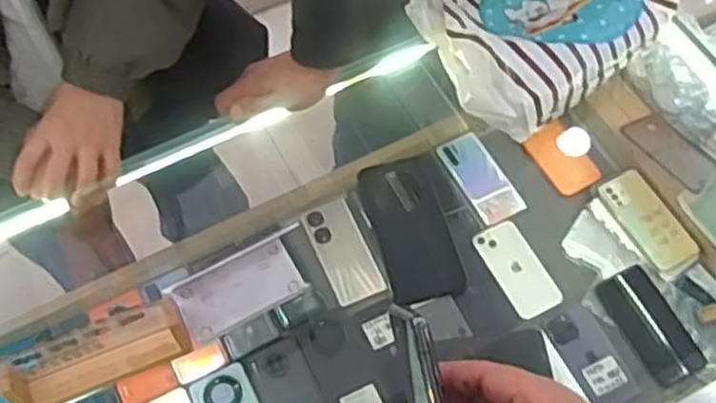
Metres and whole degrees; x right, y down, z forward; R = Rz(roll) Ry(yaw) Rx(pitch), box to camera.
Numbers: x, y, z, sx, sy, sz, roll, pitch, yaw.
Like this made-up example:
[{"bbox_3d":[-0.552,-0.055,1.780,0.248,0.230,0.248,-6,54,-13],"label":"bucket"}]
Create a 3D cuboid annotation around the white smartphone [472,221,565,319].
[{"bbox_3d":[0.236,0.098,1.113,0.072,0.006,0.148,-24,64,-12],"label":"white smartphone"}]

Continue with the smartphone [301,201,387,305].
[{"bbox_3d":[-0.021,0.072,1.124,0.078,0.008,0.160,-20,68,-18],"label":"smartphone"}]

